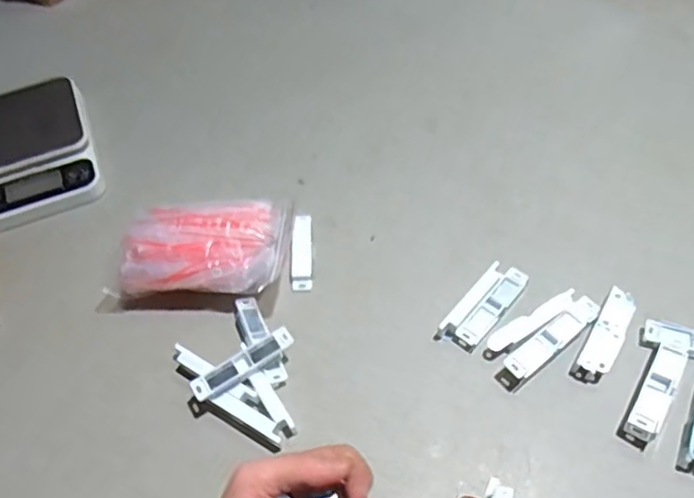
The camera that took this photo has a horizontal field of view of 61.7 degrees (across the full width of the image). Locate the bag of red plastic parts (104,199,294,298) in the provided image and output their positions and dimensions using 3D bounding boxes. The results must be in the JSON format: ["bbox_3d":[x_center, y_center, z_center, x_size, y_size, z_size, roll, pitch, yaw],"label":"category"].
[{"bbox_3d":[-0.151,0.000,0.596,0.176,0.064,0.106,-3,55,3],"label":"bag of red plastic parts"}]

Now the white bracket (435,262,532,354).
[{"bbox_3d":[0.134,0.056,0.568,0.039,0.019,0.104,35,65,25],"label":"white bracket"}]

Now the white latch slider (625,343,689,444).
[{"bbox_3d":[0.268,0.124,0.504,0.024,0.032,0.089,27,61,21],"label":"white latch slider"}]

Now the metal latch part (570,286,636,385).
[{"bbox_3d":[0.242,0.081,0.542,0.027,0.022,0.095,28,62,22],"label":"metal latch part"}]

